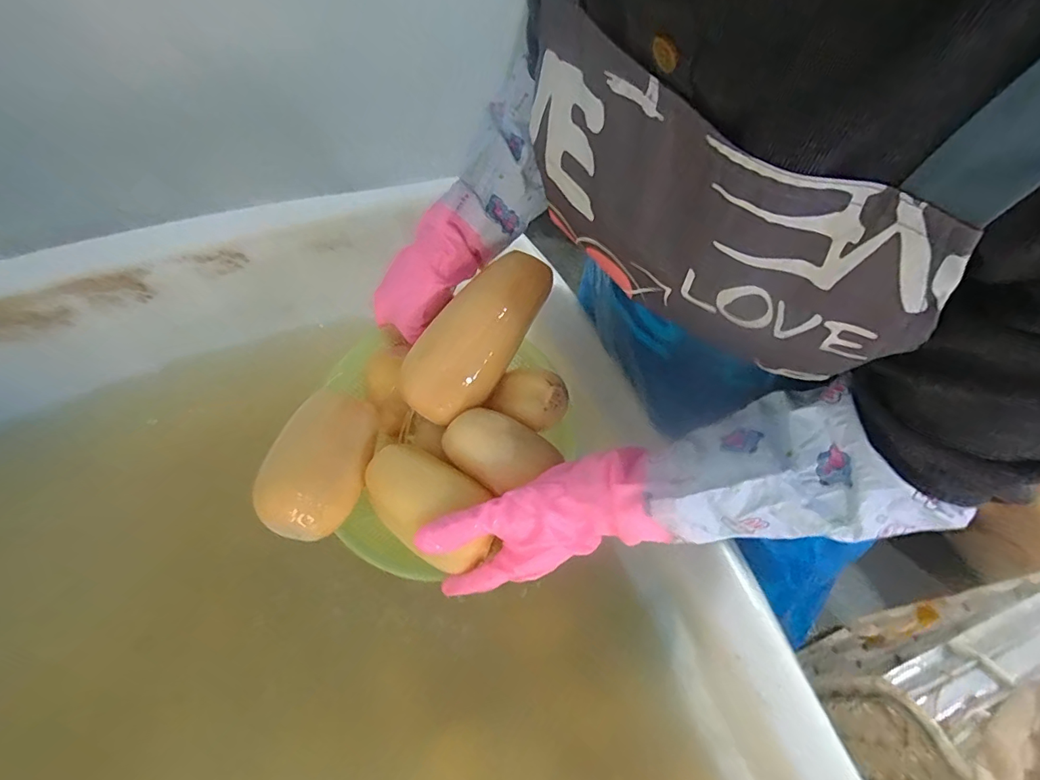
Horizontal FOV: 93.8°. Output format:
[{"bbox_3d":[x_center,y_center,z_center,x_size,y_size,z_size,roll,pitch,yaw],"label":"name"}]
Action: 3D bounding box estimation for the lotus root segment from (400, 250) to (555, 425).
[{"bbox_3d":[-0.040,-0.052,0.452,0.064,0.060,0.173,35,85,18],"label":"lotus root segment"}]

